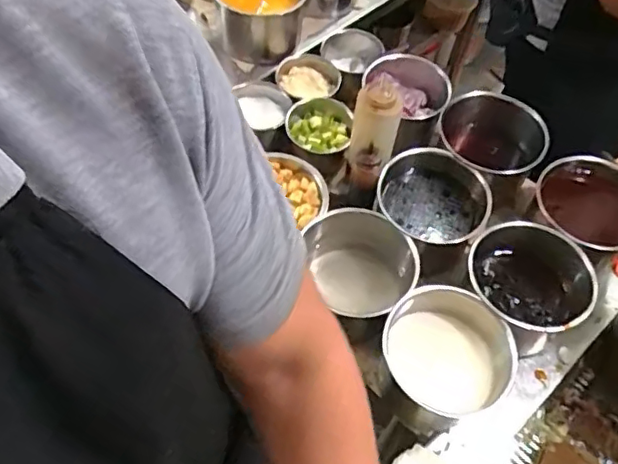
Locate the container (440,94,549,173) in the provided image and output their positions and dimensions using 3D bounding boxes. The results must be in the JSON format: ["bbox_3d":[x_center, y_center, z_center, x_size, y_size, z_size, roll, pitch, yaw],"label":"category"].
[{"bbox_3d":[0.302,-0.141,1.001,0.175,0.107,0.164,17,56,7],"label":"container"}]

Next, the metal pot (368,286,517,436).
[{"bbox_3d":[0.177,0.177,0.803,0.174,0.120,0.160,2,56,-3],"label":"metal pot"}]

